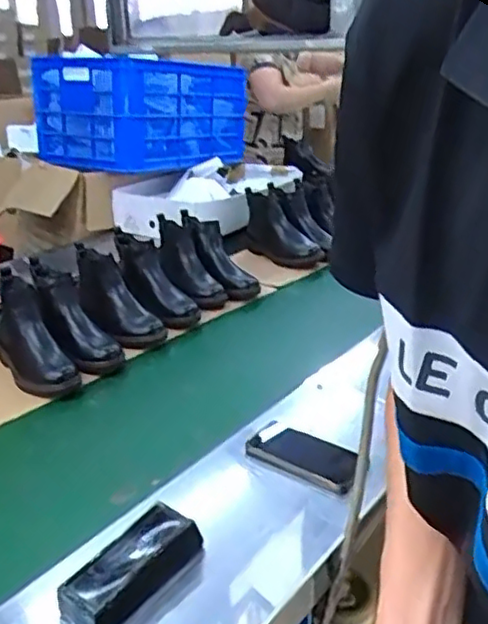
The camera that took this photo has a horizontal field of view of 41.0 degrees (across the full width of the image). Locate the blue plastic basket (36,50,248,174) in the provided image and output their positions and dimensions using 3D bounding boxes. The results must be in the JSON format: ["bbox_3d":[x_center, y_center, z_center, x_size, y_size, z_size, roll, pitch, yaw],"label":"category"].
[{"bbox_3d":[-0.277,-0.581,1.886,0.245,0.311,0.627,15,28,35],"label":"blue plastic basket"}]

